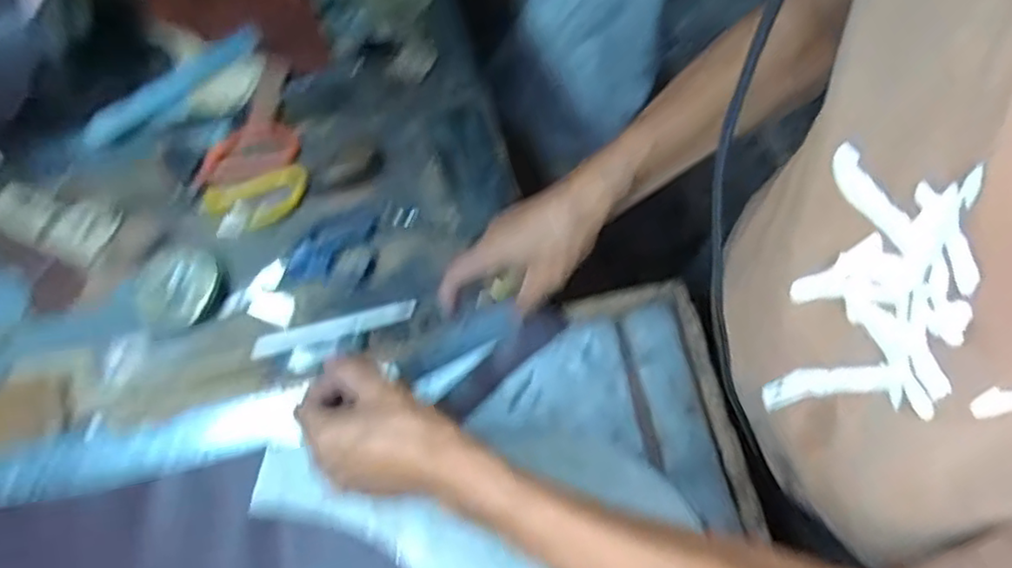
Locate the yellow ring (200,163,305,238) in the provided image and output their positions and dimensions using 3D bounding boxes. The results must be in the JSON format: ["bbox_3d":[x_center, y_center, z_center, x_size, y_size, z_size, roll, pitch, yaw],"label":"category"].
[{"bbox_3d":[-0.239,-0.082,0.637,0.097,0.017,0.053,-20,68,-8],"label":"yellow ring"}]

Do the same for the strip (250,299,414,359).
[{"bbox_3d":[-0.155,0.040,0.589,0.146,0.005,0.020,-14,74,-5],"label":"strip"}]

